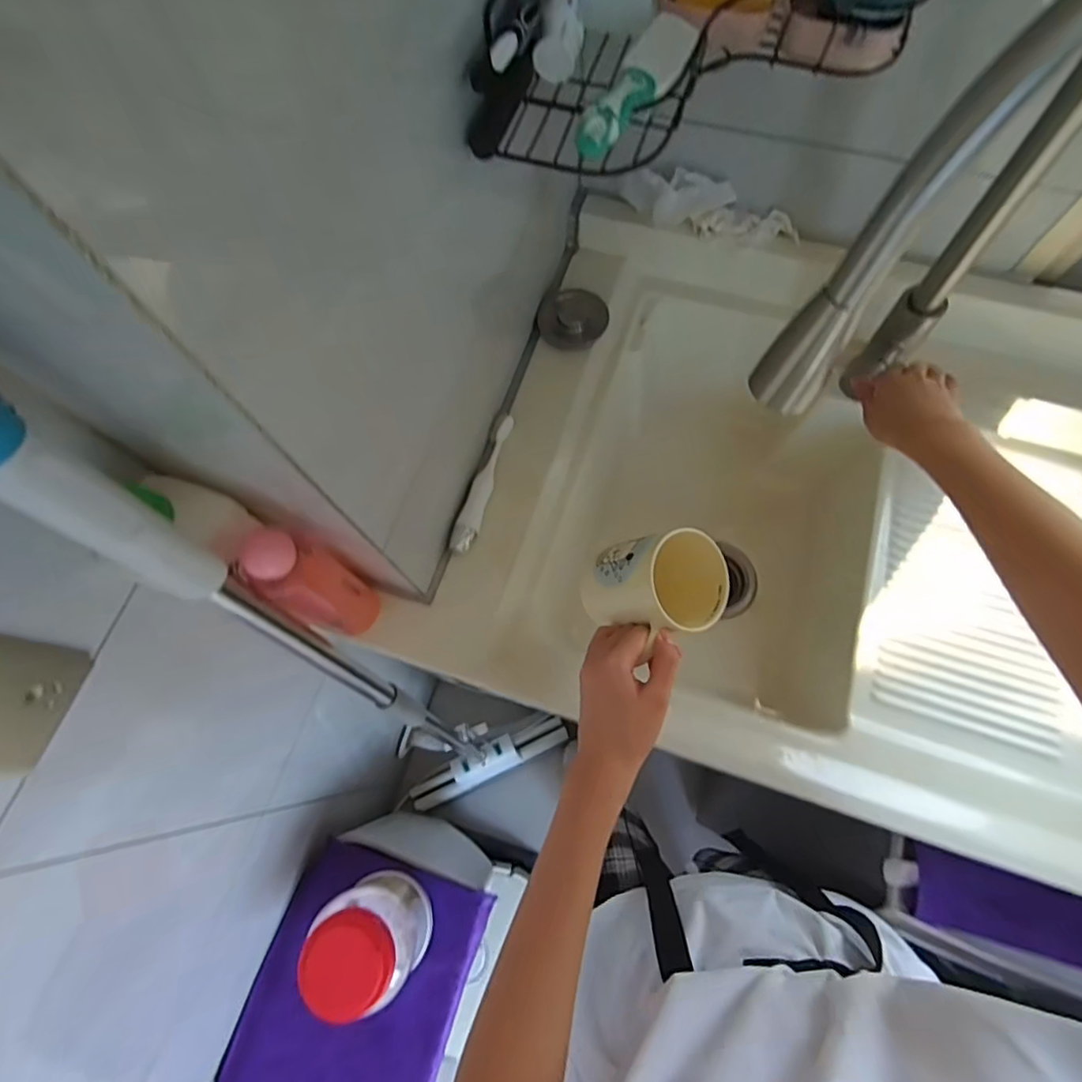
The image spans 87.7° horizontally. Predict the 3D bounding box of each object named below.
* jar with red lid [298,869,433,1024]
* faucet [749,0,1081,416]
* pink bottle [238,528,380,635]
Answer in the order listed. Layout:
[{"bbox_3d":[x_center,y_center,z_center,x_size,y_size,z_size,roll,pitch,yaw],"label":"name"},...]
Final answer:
[{"bbox_3d":[-0.242,0.562,0.800,0.123,0.201,0.145,-35,72,-10],"label":"jar with red lid"},{"bbox_3d":[0.272,-0.199,0.427,0.254,0.343,0.045,-36,72,-10],"label":"faucet"},{"bbox_3d":[-0.191,0.042,0.488,0.040,0.190,0.055,17,72,9],"label":"pink bottle"}]

